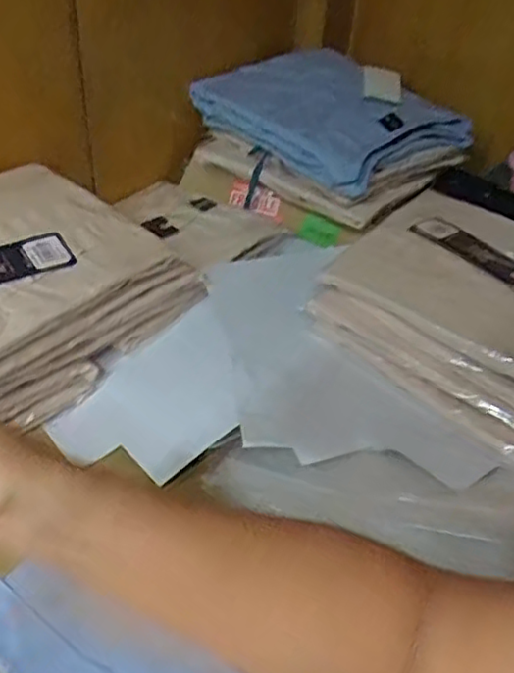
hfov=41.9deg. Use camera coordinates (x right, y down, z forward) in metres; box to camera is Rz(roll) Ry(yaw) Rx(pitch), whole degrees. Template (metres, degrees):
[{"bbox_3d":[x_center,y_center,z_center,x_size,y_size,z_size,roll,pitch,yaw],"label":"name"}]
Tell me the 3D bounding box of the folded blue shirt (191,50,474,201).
[{"bbox_3d":[0.090,-0.273,0.816,0.207,0.053,0.263,-28,50,-32],"label":"folded blue shirt"}]

